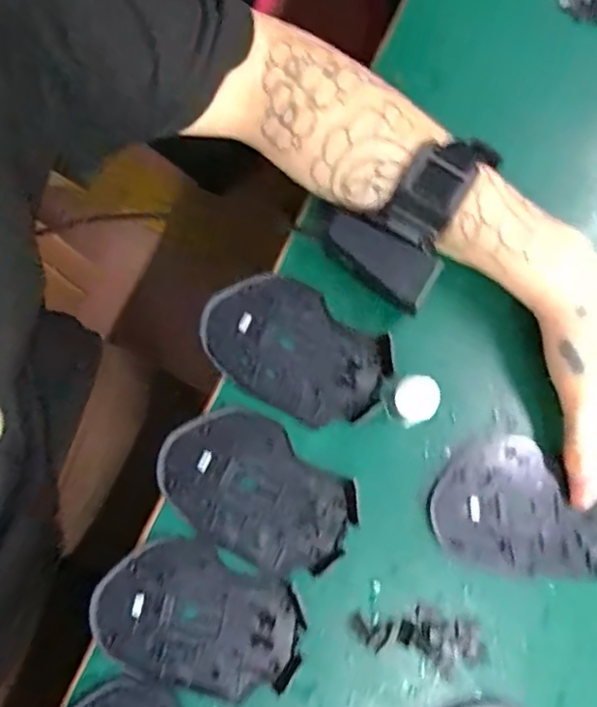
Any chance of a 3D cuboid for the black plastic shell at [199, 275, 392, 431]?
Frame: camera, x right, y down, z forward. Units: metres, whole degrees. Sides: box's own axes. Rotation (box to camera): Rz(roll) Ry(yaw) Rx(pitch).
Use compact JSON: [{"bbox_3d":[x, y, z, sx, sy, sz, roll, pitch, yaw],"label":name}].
[{"bbox_3d":[-0.003,-0.003,0.361,0.113,0.012,0.072,32,80,5],"label":"black plastic shell"}]

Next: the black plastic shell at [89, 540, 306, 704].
[{"bbox_3d":[-0.056,0.149,0.329,0.111,0.007,0.071,23,80,4],"label":"black plastic shell"}]

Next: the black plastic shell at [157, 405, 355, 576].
[{"bbox_3d":[-0.025,0.078,0.343,0.114,0.010,0.074,27,80,5],"label":"black plastic shell"}]

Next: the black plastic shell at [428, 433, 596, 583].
[{"bbox_3d":[0.138,0.091,0.343,0.115,0.012,0.075,13,79,2],"label":"black plastic shell"}]

